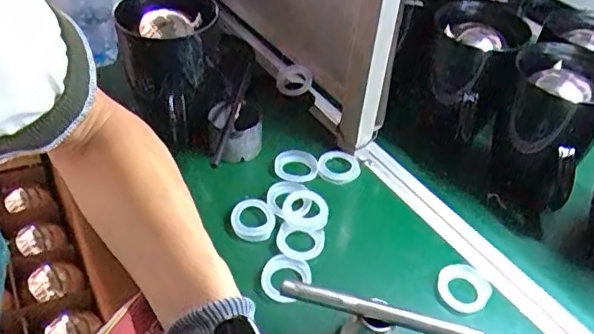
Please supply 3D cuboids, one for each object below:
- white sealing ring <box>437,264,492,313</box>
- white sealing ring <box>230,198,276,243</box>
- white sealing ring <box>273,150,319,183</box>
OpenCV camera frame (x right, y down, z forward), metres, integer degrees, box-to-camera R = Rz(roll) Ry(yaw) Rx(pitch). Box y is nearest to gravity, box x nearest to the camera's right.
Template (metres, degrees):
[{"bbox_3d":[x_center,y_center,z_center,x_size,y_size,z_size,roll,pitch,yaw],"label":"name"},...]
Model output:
[{"bbox_3d":[0.192,0.138,0.653,0.058,0.013,0.058,4,41,-3],"label":"white sealing ring"},{"bbox_3d":[-0.055,0.067,0.698,0.054,0.016,0.057,4,41,-3],"label":"white sealing ring"},{"bbox_3d":[-0.001,-0.003,0.782,0.060,0.013,0.048,22,43,17],"label":"white sealing ring"}]

